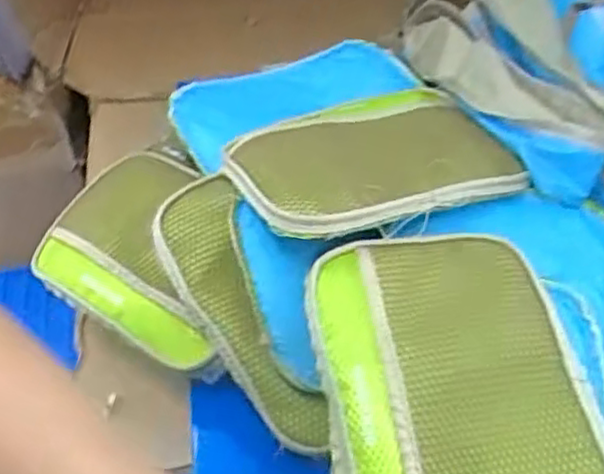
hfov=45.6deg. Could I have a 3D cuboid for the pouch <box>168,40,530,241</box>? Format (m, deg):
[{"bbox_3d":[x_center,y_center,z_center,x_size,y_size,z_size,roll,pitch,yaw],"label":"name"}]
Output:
[{"bbox_3d":[0.024,-0.079,0.503,0.189,0.032,0.218,-19,41,-18],"label":"pouch"}]

